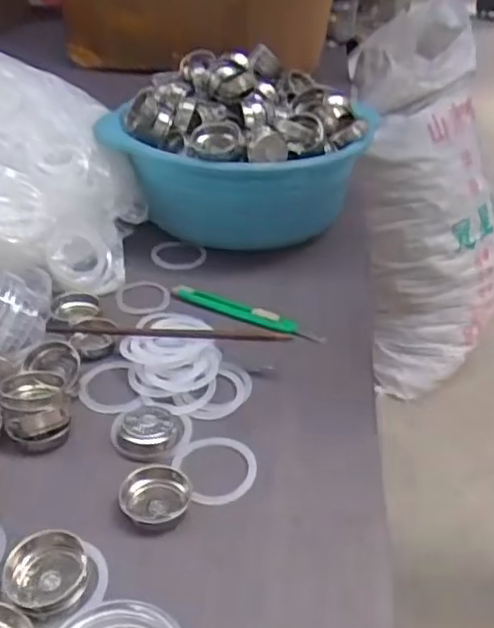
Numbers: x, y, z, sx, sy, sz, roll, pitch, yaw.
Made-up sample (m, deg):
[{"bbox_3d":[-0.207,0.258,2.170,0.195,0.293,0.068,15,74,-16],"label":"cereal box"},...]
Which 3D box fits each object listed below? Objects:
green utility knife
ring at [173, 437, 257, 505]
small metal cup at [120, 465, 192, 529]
[{"bbox_3d":[-0.003,-0.002,0.596,0.153,0.012,0.018,21,39,24],"label":"green utility knife"},{"bbox_3d":[-0.019,0.106,0.447,0.053,0.004,0.057,2,35,-1],"label":"ring"},{"bbox_3d":[-0.057,0.115,0.415,0.042,0.015,0.049,21,39,25],"label":"small metal cup"}]

